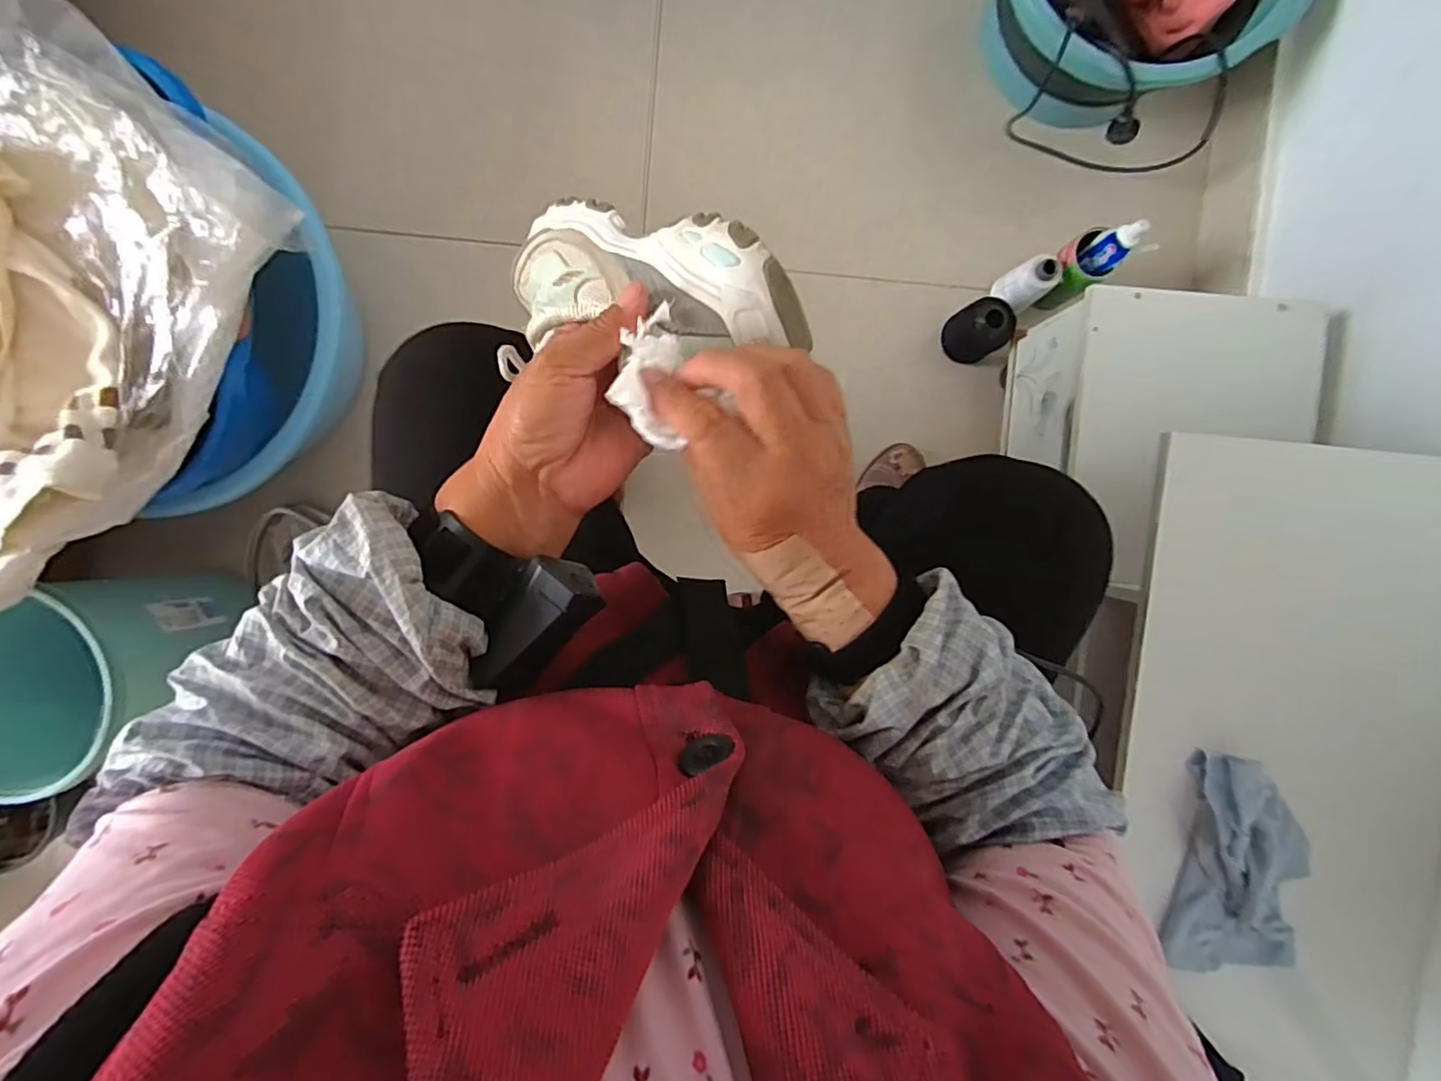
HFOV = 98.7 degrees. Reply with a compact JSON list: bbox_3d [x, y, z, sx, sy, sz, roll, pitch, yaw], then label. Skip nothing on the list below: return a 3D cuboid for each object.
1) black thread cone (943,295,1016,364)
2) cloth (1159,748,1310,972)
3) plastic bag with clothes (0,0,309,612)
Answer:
[{"bbox_3d":[0.352,-0.287,0.853,0.062,0.106,0.071,-36,93,1],"label":"black thread cone"},{"bbox_3d":[0.462,0.289,0.543,0.113,0.028,0.195,7,93,-1],"label":"cloth"},{"bbox_3d":[-0.646,-0.212,0.557,0.341,0.113,0.541,26,93,-2],"label":"plastic bag with clothes"}]

